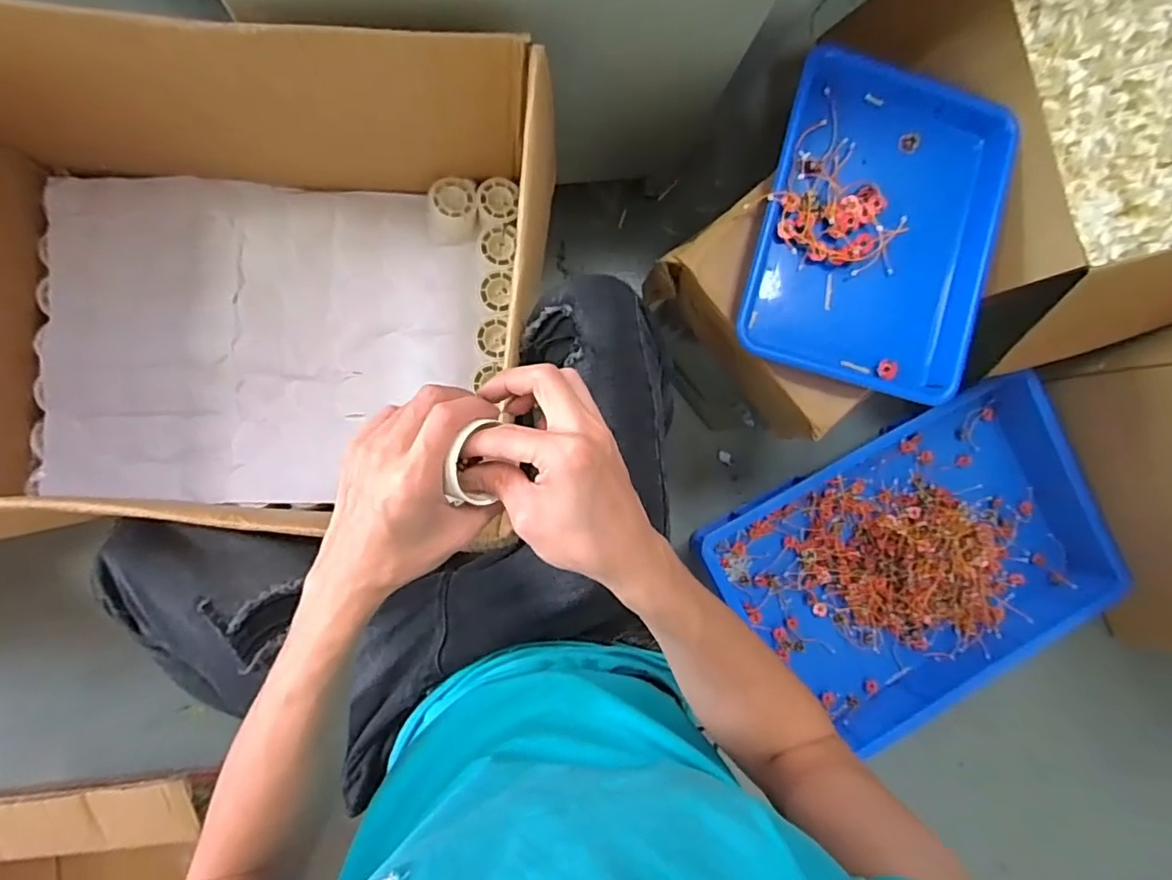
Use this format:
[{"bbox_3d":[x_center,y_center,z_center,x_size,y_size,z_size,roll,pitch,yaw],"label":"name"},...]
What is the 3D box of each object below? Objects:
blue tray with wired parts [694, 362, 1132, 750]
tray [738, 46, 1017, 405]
[{"bbox_3d":[0.535,0.212,0.959,0.590,0.088,0.450,-29,93,-7],"label":"blue tray with wired parts"},{"bbox_3d":[0.316,-0.229,0.637,0.256,0.034,0.340,13,87,-7],"label":"tray"}]

